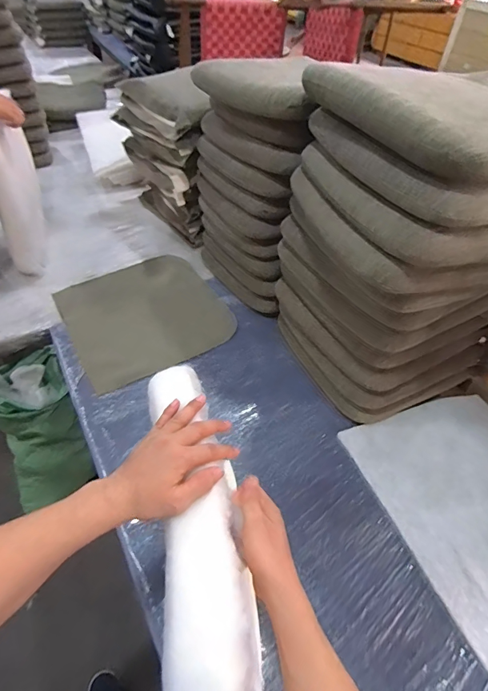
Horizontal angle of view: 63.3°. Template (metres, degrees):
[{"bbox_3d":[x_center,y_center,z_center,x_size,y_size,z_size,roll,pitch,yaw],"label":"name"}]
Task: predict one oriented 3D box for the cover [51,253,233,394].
[{"bbox_3d":[-0.317,-0.104,1.302,0.485,0.016,0.490,-23,53,-25],"label":"cover"}]

